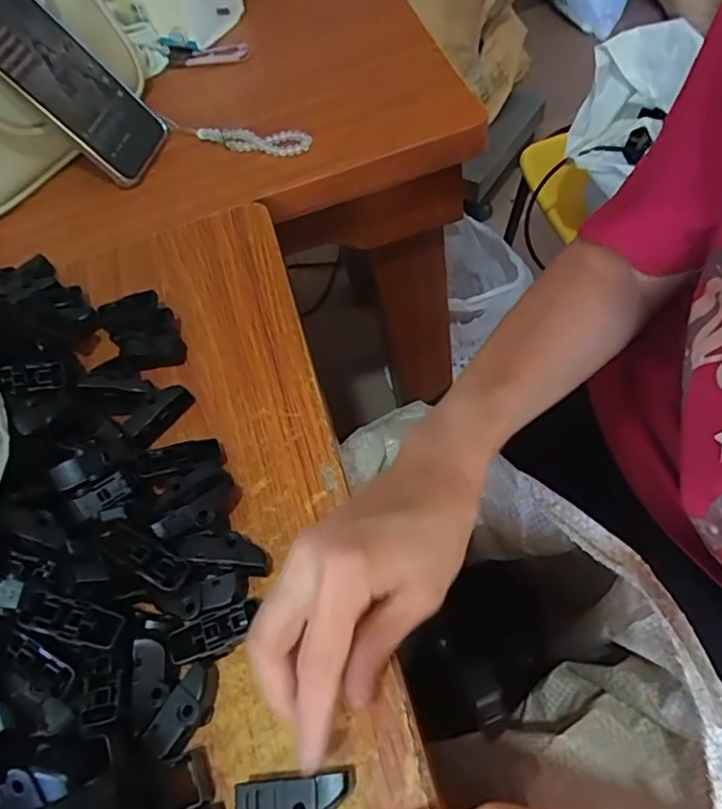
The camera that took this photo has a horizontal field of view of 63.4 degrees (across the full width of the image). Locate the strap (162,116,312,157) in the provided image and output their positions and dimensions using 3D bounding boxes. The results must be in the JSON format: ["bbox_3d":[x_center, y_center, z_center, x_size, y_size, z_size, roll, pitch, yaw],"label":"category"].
[{"bbox_3d":[-0.116,-0.245,0.531,0.154,0.016,0.025,14,62,19],"label":"strap"}]

